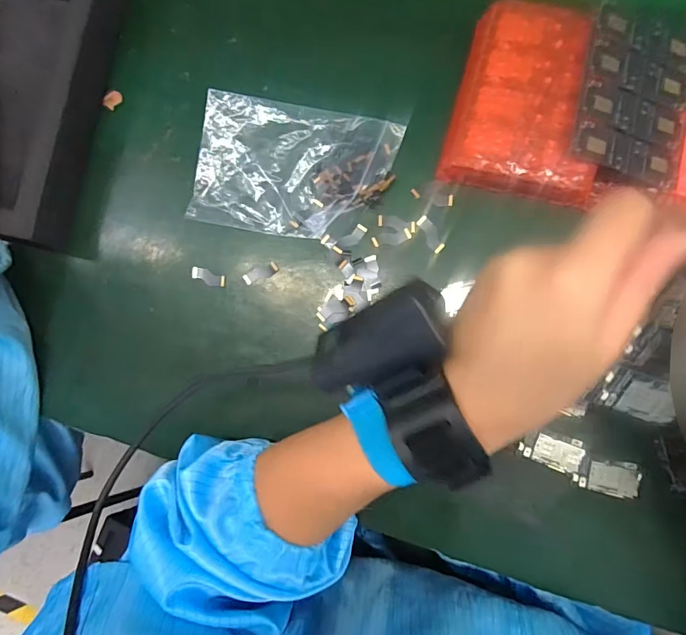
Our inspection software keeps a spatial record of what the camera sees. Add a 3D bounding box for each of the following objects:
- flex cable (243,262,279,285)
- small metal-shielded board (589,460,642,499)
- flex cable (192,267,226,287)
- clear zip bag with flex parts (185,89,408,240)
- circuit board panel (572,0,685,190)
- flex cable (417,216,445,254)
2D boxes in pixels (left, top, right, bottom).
[{"bbox_3d":[-0.062,-0.033,0.316,0.027,0.004,0.010,-20,84,7],"label":"flex cable"},{"bbox_3d":[0.171,0.102,0.265,0.029,0.004,0.021,6,88,9],"label":"small metal-shielded board"},{"bbox_3d":[-0.103,-0.030,0.320,0.029,0.004,0.010,19,90,10],"label":"flex cable"},{"bbox_3d":[-0.039,-0.110,0.310,0.147,0.016,0.096,11,88,9],"label":"clear zip bag with flex parts"},{"bbox_3d":[0.184,-0.139,0.262,0.079,0.004,0.102,9,90,-14],"label":"circuit board panel"},{"bbox_3d":[0.061,-0.058,0.297,0.010,0.004,0.027,-31,83,6],"label":"flex cable"}]

